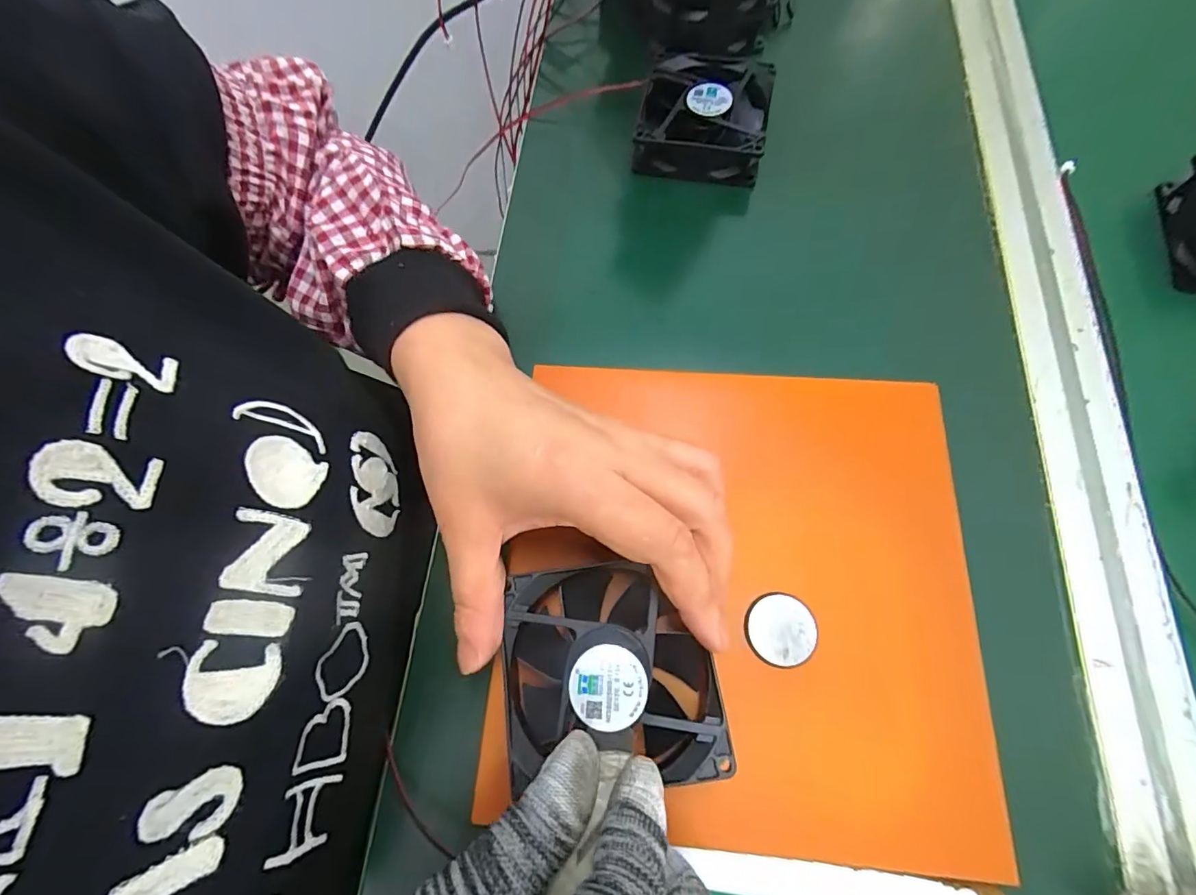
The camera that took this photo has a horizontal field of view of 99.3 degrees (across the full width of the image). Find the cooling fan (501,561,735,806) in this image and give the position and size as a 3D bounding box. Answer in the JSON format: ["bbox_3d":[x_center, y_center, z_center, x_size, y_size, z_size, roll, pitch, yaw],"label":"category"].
[{"bbox_3d":[0.004,0.085,0.194,0.078,0.021,0.077,-8,69,0],"label":"cooling fan"}]

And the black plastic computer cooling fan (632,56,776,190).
[{"bbox_3d":[0.069,-0.215,0.332,0.079,0.032,0.080,11,70,7],"label":"black plastic computer cooling fan"}]

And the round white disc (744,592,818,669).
[{"bbox_3d":[0.077,0.076,0.213,0.029,0.004,0.028,5,70,4],"label":"round white disc"}]

